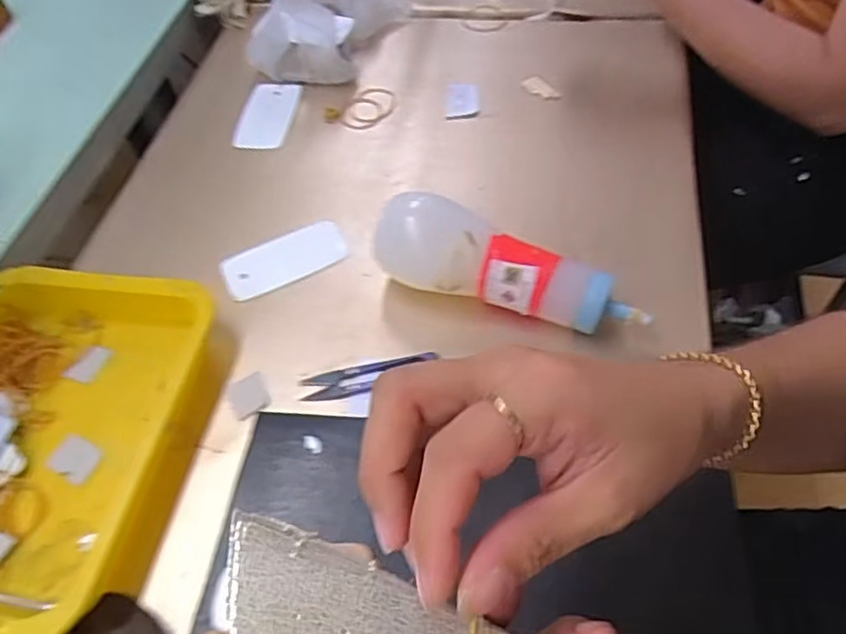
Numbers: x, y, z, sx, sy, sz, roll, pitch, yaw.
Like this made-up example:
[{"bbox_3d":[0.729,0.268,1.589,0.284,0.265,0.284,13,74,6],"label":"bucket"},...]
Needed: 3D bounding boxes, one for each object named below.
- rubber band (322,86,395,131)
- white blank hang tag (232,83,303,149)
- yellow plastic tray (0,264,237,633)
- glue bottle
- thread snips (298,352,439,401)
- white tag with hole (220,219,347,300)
[{"bbox_3d":[-0.062,-0.212,0.667,0.079,0.004,0.051,-35,65,-20],"label":"rubber band"},{"bbox_3d":[-0.158,-0.209,0.666,0.052,0.011,0.100,9,53,-3],"label":"white blank hang tag"},{"bbox_3d":[-0.261,0.081,0.438,0.203,0.039,0.250,6,54,8],"label":"yellow plastic tray"},{"bbox_3d":[0.063,-0.034,0.484,0.204,0.063,0.062,17,56,15],"label":"glue bottle"},{"bbox_3d":[-0.041,0.044,0.471,0.097,0.008,0.024,-7,54,-2],"label":"thread snips"},{"bbox_3d":[-0.117,-0.050,0.551,0.105,0.004,0.050,-25,56,-14],"label":"white tag with hole"}]

